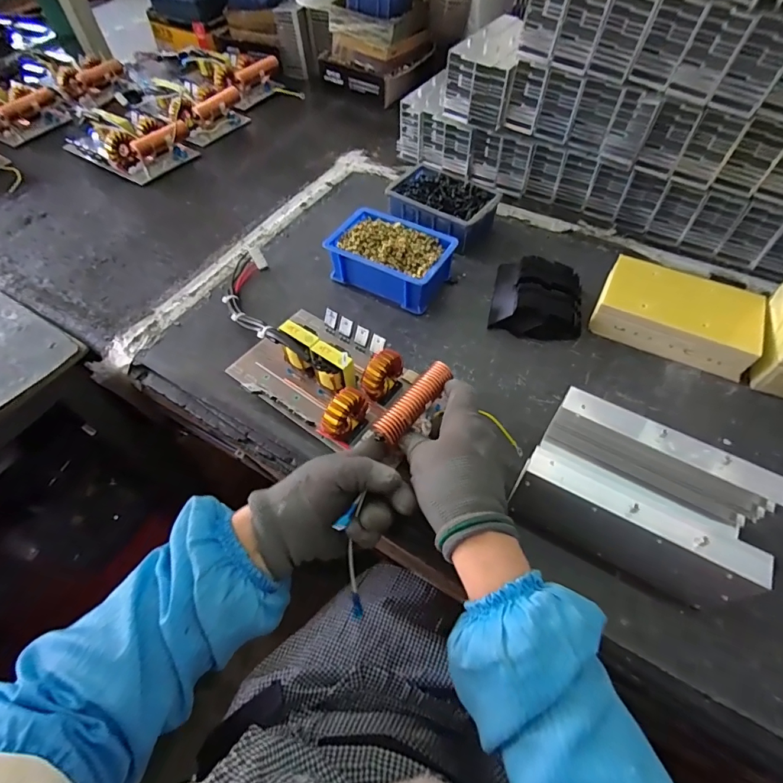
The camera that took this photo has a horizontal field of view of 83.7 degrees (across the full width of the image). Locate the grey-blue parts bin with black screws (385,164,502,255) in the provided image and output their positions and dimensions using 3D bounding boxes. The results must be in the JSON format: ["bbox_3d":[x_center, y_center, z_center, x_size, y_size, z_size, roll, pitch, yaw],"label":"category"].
[{"bbox_3d":[0.073,-0.269,0.640,0.152,0.049,0.110,34,63,22],"label":"grey-blue parts bin with black screws"}]

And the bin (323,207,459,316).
[{"bbox_3d":[0.001,-0.177,0.573,0.151,0.051,0.107,27,61,18],"label":"bin"}]

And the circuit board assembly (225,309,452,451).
[{"bbox_3d":[-0.062,-0.020,0.463,0.219,0.059,0.134,38,65,24],"label":"circuit board assembly"}]

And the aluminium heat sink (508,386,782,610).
[{"bbox_3d":[0.205,0.090,0.371,0.170,0.089,0.097,27,61,18],"label":"aluminium heat sink"}]

